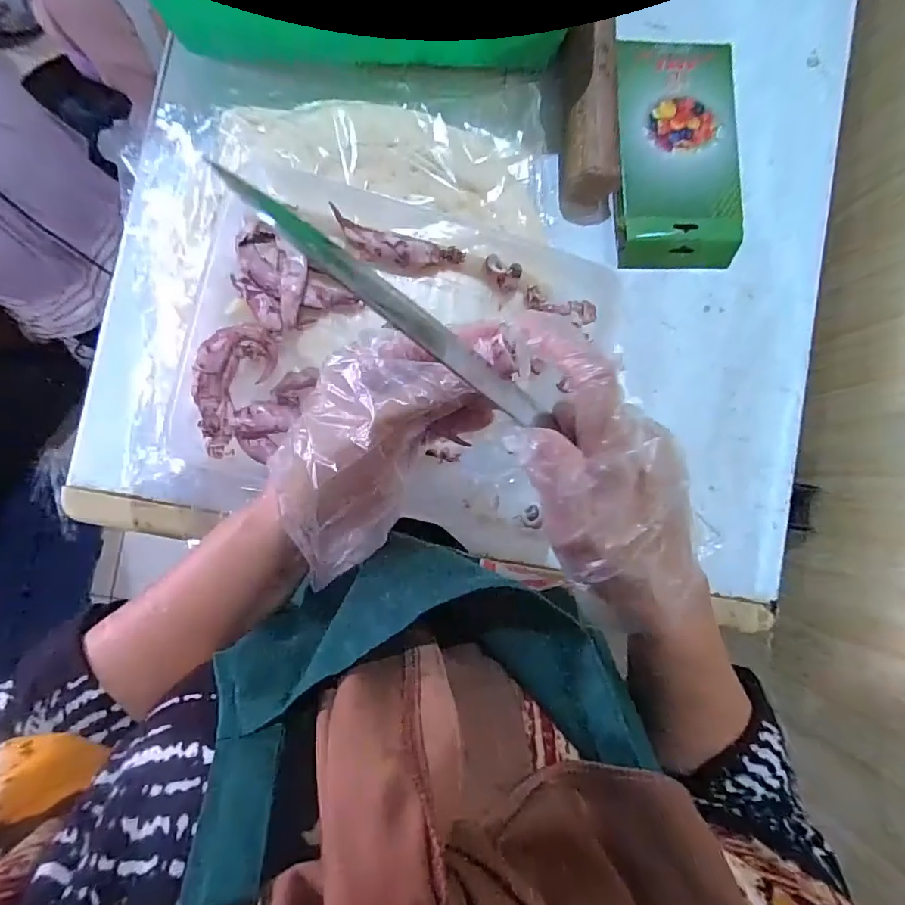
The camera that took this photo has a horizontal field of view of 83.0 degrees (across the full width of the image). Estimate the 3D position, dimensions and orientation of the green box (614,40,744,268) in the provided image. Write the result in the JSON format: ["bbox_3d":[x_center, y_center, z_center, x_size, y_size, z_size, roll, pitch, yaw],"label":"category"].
[{"bbox_3d":[0.211,-0.278,0.480,0.120,0.033,0.202,-2,88,-5],"label":"green box"}]

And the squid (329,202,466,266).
[{"bbox_3d":[-0.042,-0.154,0.384,0.098,0.016,0.030,14,87,-4],"label":"squid"}]

